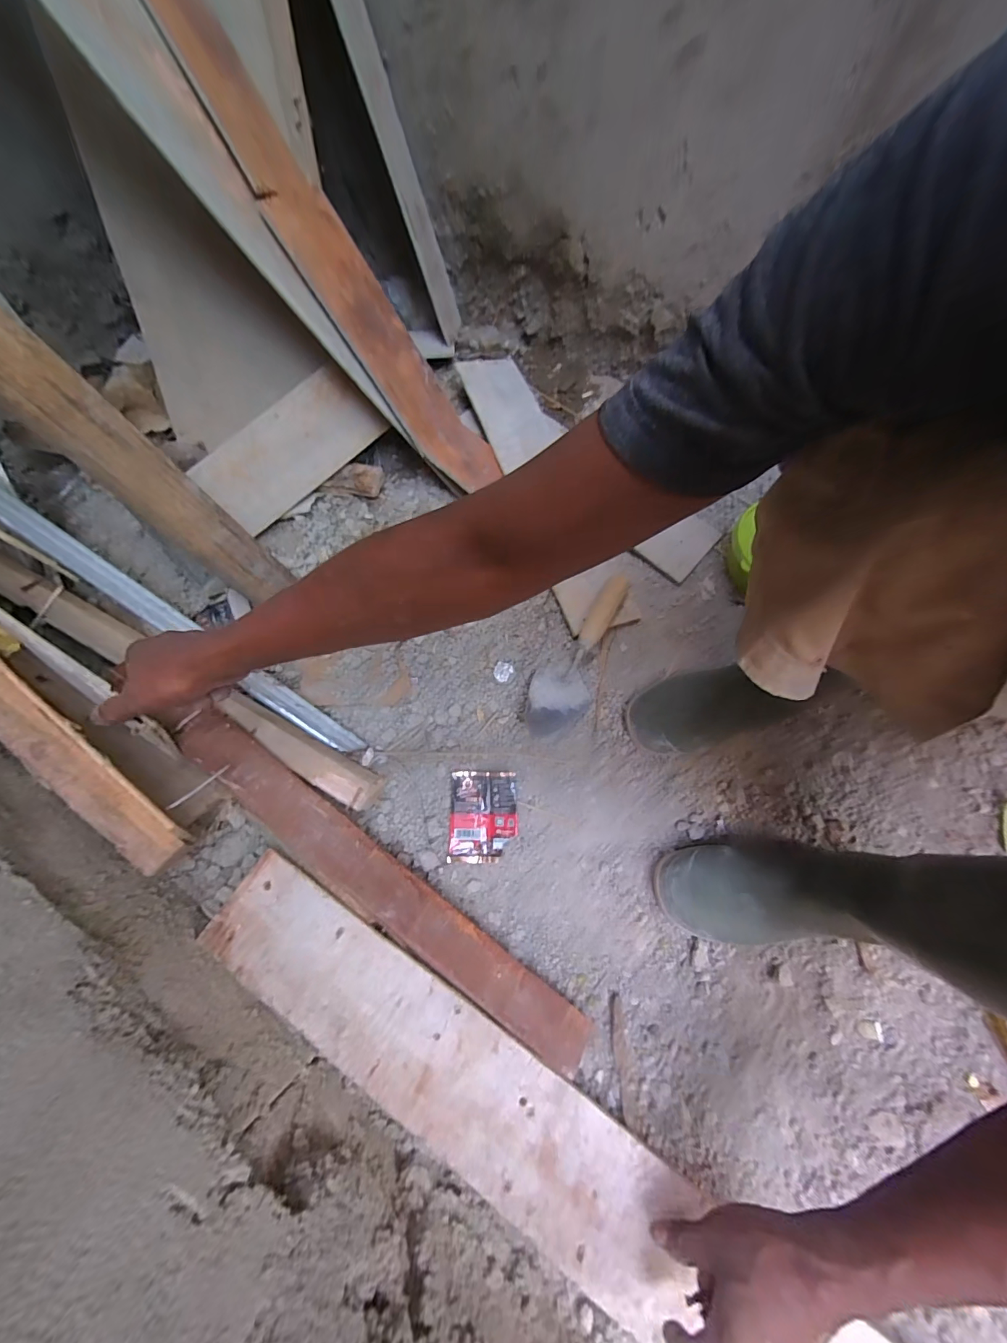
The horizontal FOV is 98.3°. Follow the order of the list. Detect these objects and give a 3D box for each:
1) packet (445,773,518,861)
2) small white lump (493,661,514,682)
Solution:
[{"bbox_3d":[-0.026,0.188,0.567,0.086,0.017,0.111,-1,67,0],"label":"packet"},{"bbox_3d":[-0.002,-0.001,0.640,0.026,0.006,0.030,33,72,13],"label":"small white lump"}]

